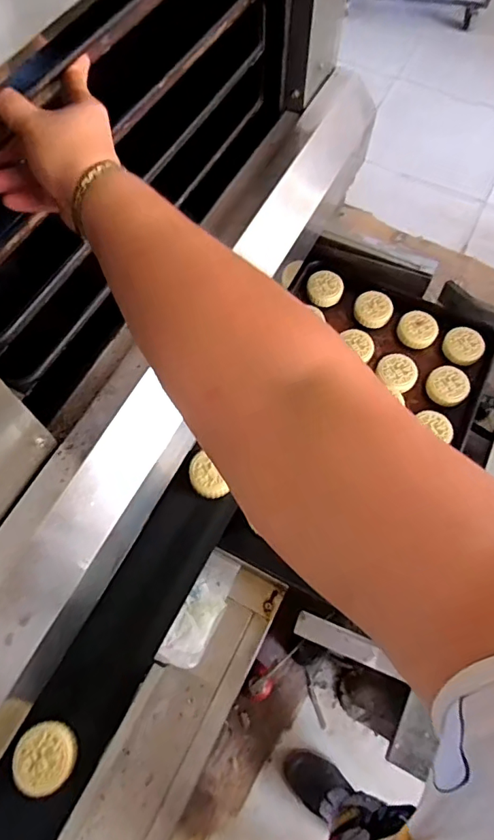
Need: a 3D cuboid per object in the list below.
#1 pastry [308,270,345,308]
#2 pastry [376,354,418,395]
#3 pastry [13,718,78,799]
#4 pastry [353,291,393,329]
[{"bbox_3d":[0.154,-0.261,0.970,0.070,0.034,0.069,0,65,0],"label":"pastry"},{"bbox_3d":[0.275,-0.088,0.900,0.073,0.021,0.067,0,65,0],"label":"pastry"},{"bbox_3d":[-0.244,0.408,0.596,0.071,0.020,0.071,0,65,0],"label":"pastry"},{"bbox_3d":[0.247,-0.219,0.959,0.072,0.021,0.080,20,66,9],"label":"pastry"}]

